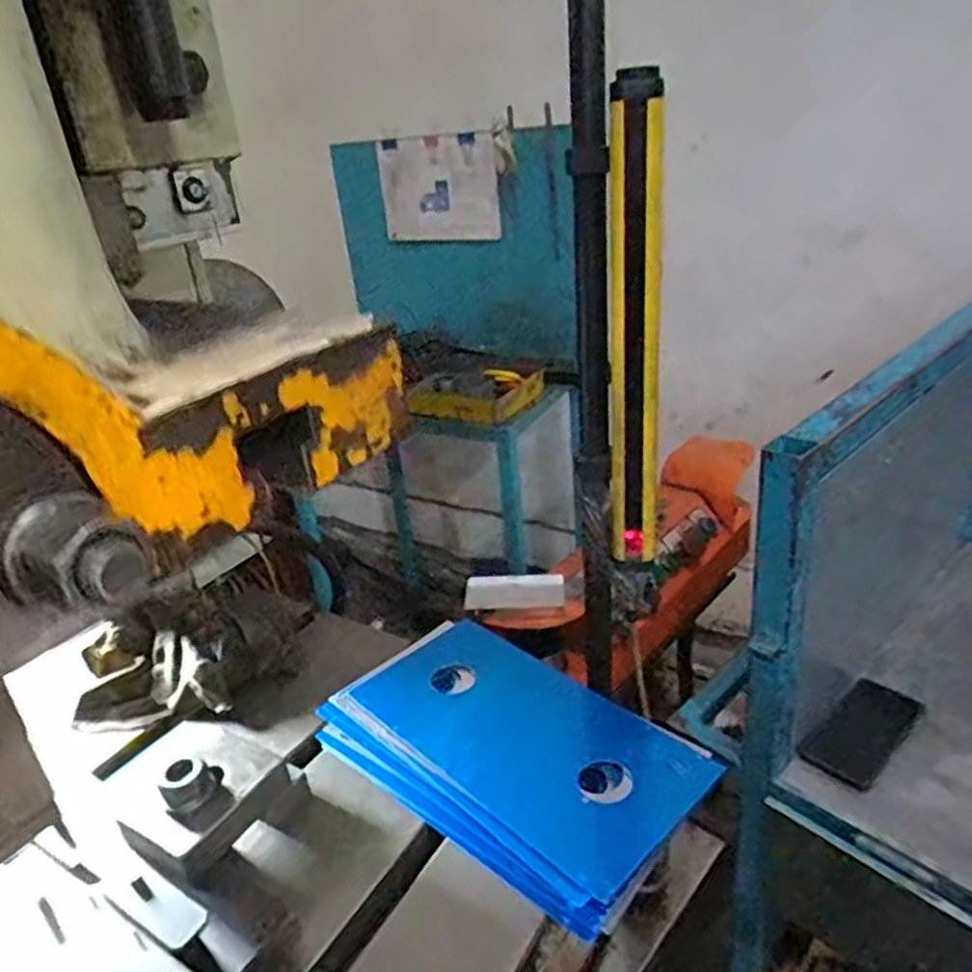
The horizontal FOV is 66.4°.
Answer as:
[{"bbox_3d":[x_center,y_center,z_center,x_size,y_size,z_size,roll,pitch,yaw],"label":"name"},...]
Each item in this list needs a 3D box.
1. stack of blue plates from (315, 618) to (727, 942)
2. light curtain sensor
[{"bbox_3d":[0.018,0.219,0.614,0.296,0.050,0.170,20,33,41],"label":"stack of blue plates"},{"bbox_3d":[0.111,-0.105,0.556,0.038,0.355,0.031,3,27,19],"label":"light curtain sensor"}]

